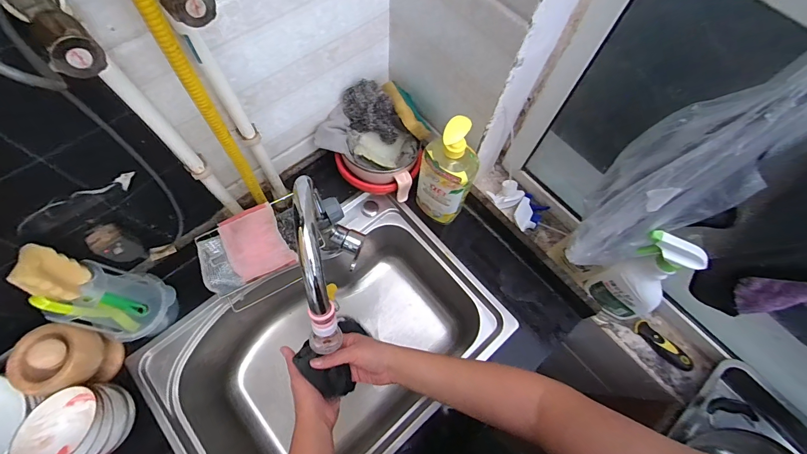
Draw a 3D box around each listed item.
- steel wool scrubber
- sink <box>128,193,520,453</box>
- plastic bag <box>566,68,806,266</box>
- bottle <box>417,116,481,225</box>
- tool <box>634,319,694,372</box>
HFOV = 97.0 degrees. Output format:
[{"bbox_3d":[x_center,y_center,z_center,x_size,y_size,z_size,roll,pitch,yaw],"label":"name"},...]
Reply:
[{"bbox_3d":[-0.062,-0.218,0.684,0.112,0.100,0.054,16,68,4],"label":"steel wool scrubber"},{"bbox_3d":[-0.137,0.251,0.751,0.571,0.231,0.414,-38,74,-16],"label":"sink"},{"bbox_3d":[0.352,-0.060,0.467,0.134,0.323,0.145,10,68,1],"label":"plastic bag"},{"bbox_3d":[0.078,-0.090,0.641,0.097,0.257,0.069,17,68,4],"label":"bottle"},{"bbox_3d":[0.489,0.220,0.670,0.035,0.029,0.108,-38,74,-16],"label":"tool"}]

